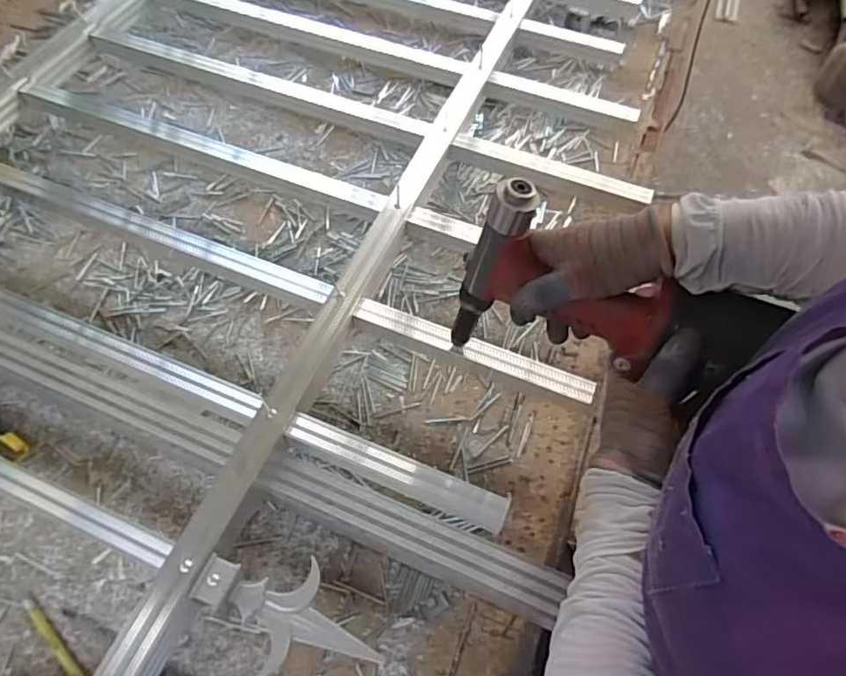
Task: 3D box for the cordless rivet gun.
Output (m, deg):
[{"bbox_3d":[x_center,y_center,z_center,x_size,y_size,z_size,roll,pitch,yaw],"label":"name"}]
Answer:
[{"bbox_3d":[0.138,-0.019,0.463,0.224,0.142,0.065,21,60,12],"label":"cordless rivet gun"}]

